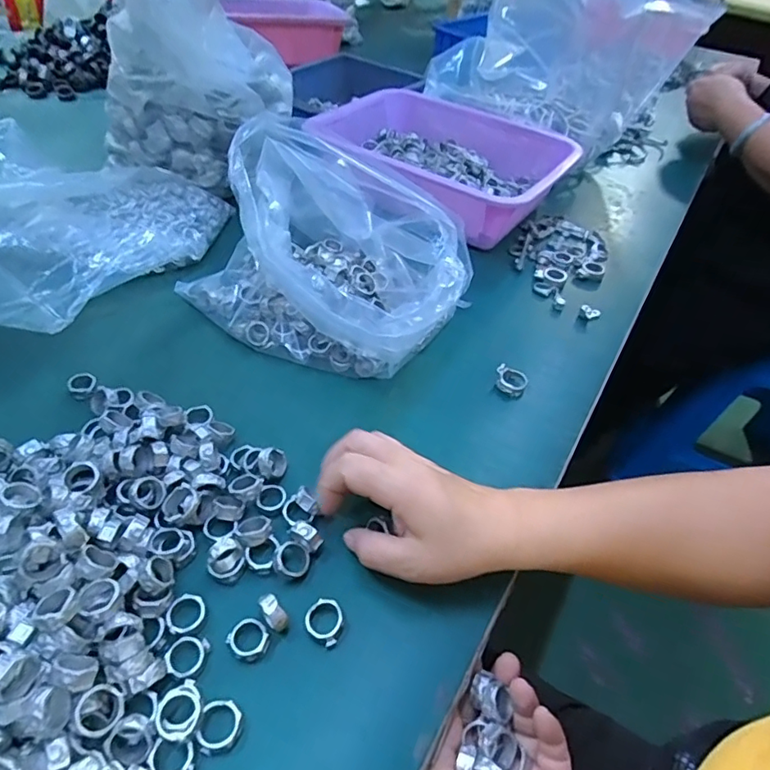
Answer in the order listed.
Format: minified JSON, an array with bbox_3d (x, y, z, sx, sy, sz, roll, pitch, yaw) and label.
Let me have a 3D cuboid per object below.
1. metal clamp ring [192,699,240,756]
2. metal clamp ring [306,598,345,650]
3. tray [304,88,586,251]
[{"bbox_3d":[-0.085,0.174,0.269,0.020,0.012,0.024,7,46,0],"label":"metal clamp ring"},{"bbox_3d":[-0.035,0.139,0.311,0.022,0.008,0.025,18,47,10],"label":"metal clamp ring"},{"bbox_3d":[0.068,-0.280,0.679,0.308,0.086,0.235,29,50,20],"label":"tray"}]

